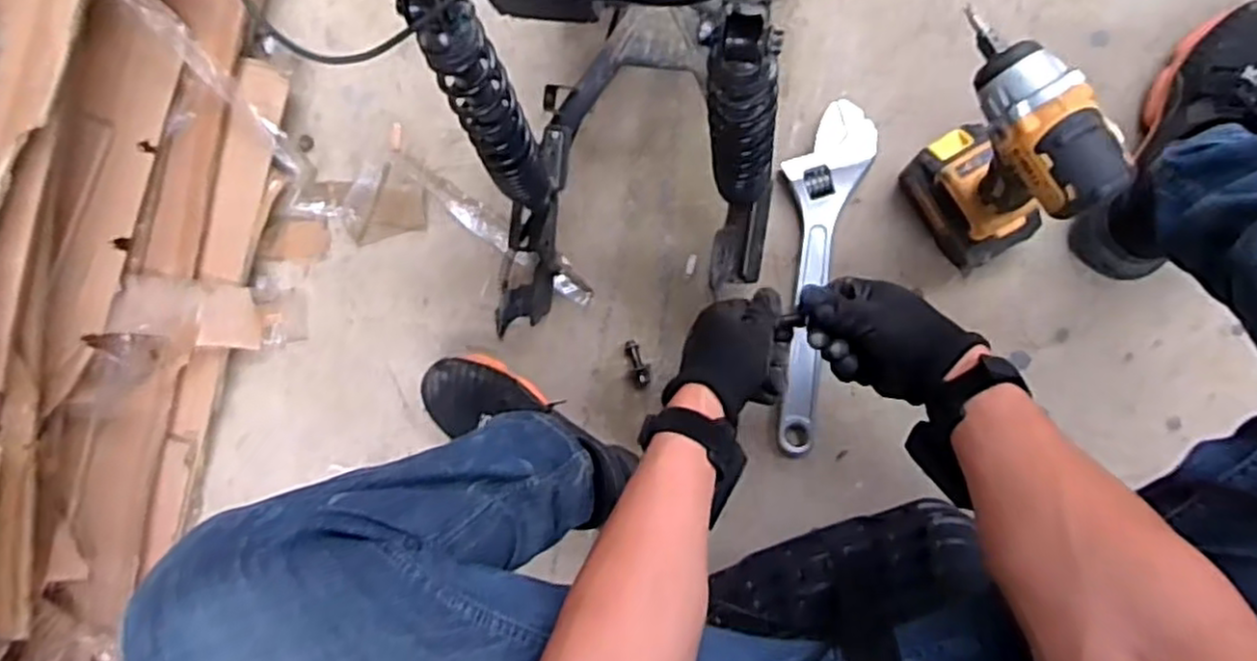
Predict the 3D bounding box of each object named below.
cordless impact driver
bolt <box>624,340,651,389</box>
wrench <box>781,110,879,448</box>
[{"bbox_3d":[0.304,-0.142,0.613,0.068,0.260,0.155,-30,84,7],"label":"cordless impact driver"},{"bbox_3d":[0.011,0.036,0.785,0.021,0.013,0.052,-13,89,8],"label":"bolt"},{"bbox_3d":[0.189,-0.052,0.753,0.077,0.018,0.358,9,92,8],"label":"wrench"}]

